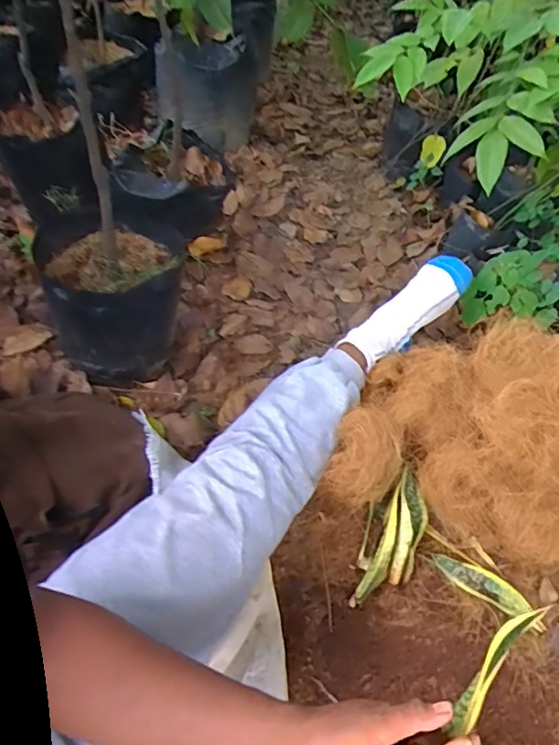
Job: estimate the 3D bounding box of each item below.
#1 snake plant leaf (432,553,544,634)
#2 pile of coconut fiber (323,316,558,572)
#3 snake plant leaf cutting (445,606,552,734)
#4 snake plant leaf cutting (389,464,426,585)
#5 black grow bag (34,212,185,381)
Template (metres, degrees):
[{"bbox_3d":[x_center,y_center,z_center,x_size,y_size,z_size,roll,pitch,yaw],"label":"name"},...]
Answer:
[{"bbox_3d":[0.275,0.285,0.672,0.150,0.017,0.039,26,50,18],"label":"snake plant leaf"},{"bbox_3d":[0.292,0.061,0.728,0.373,0.183,0.297,18,48,11],"label":"pile of coconut fiber"},{"bbox_3d":[0.186,0.254,0.442,0.139,0.033,0.023,-39,60,-25],"label":"snake plant leaf cutting"},{"bbox_3d":[0.181,0.210,0.707,0.044,0.027,0.158,26,54,-21],"label":"snake plant leaf cutting"},{"bbox_3d":[-0.275,-0.131,0.872,0.216,0.199,0.232,-6,48,-10],"label":"black grow bag"}]

